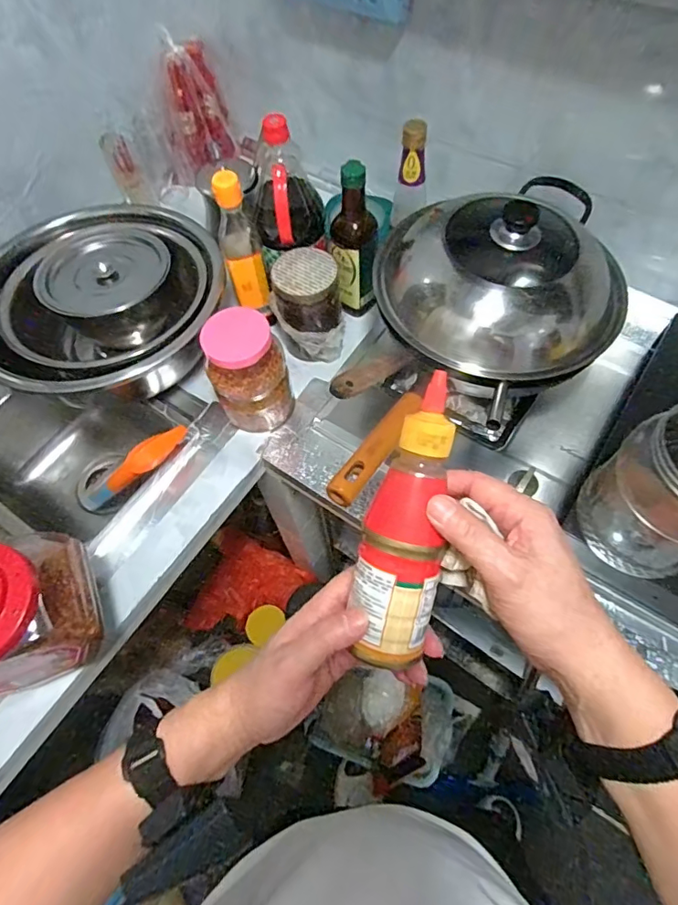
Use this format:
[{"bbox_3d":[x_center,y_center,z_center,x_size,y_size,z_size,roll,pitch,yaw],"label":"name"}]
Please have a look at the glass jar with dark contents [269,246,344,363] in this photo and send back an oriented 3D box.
[{"bbox_3d":[-0.048,-0.218,0.777,0.103,0.152,0.096,-1,63,2],"label":"glass jar with dark contents"}]

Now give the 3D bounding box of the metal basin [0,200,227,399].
[{"bbox_3d":[-0.362,-0.218,0.800,0.378,0.155,0.321,0,63,3],"label":"metal basin"}]

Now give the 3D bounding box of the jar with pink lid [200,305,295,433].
[{"bbox_3d":[-0.122,-0.107,0.709,0.102,0.177,0.083,-27,64,-11],"label":"jar with pink lid"}]

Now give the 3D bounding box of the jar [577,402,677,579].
[{"bbox_3d":[0.341,0.044,0.520,0.125,0.169,0.126,-1,63,2],"label":"jar"}]

